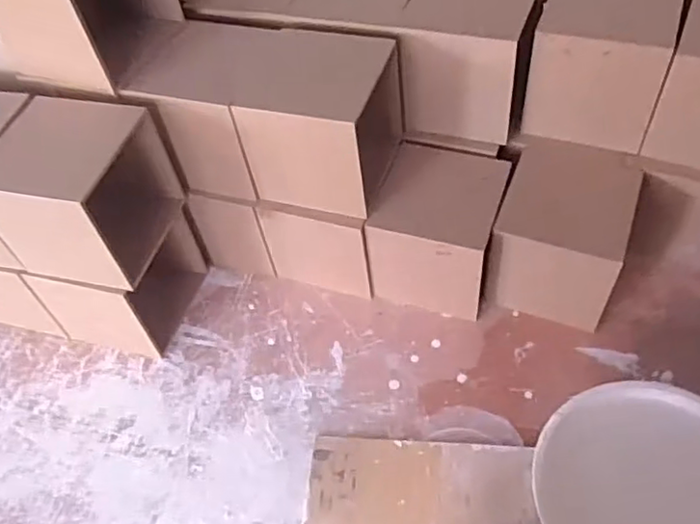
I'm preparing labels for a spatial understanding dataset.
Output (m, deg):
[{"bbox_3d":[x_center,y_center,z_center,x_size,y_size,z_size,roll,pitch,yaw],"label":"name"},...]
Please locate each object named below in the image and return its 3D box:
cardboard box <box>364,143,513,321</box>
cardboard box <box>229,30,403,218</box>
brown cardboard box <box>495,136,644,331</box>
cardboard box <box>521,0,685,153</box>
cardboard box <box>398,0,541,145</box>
[{"bbox_3d":[0.084,-0.028,0.613,0.107,0.118,0.121,14,54,17],"label":"cardboard box"},{"bbox_3d":[-0.027,-0.134,0.557,0.115,0.125,0.121,12,55,16],"label":"cardboard box"},{"bbox_3d":[0.196,-0.024,0.595,0.107,0.123,0.121,14,54,18],"label":"brown cardboard box"},{"bbox_3d":[0.228,-0.188,0.578,0.110,0.102,0.125,14,55,17],"label":"cardboard box"},{"bbox_3d":[0.110,-0.198,0.599,0.117,0.108,0.120,9,54,13],"label":"cardboard box"}]

